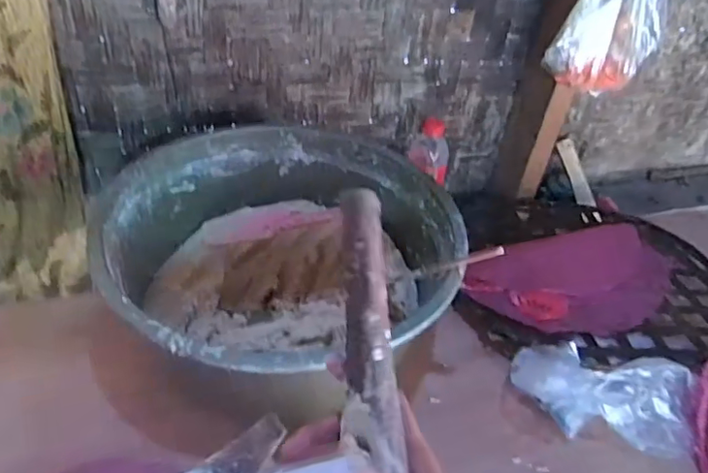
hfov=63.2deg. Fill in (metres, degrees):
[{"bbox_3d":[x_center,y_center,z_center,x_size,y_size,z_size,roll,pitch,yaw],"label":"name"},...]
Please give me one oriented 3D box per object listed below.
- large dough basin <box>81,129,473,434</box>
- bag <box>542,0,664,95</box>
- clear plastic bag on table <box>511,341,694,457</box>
[{"bbox_3d":[-0.088,0.034,0.708,0.388,0.164,0.395,3,39,-3],"label":"large dough basin"},{"bbox_3d":[0.360,-0.337,0.758,0.123,0.282,0.125,26,44,23],"label":"bag"},{"bbox_3d":[0.280,0.174,0.640,0.199,0.084,0.085,12,40,8],"label":"clear plastic bag on table"}]

